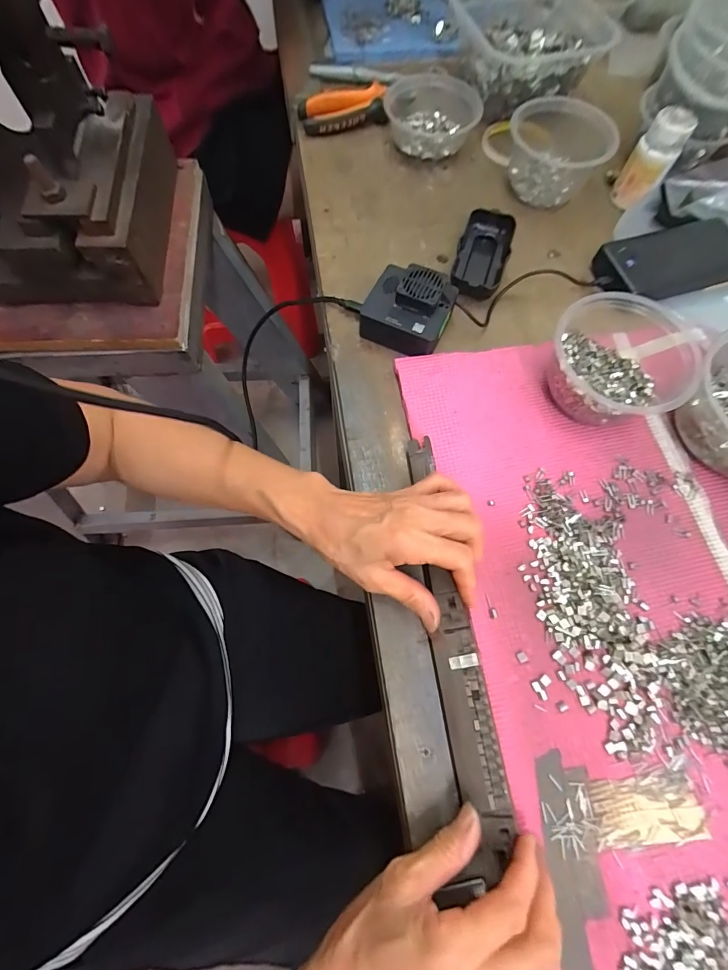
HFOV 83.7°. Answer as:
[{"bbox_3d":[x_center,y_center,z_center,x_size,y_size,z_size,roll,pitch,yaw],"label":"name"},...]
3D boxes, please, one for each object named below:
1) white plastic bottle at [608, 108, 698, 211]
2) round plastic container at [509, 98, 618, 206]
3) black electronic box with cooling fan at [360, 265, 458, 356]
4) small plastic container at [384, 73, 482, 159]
[{"bbox_3d":[0.316,-0.357,0.450,0.045,0.079,0.046,33,74,11],"label":"white plastic bottle"},{"bbox_3d":[0.222,-0.385,0.472,0.108,0.071,0.108,0,70,0],"label":"round plastic container"},{"bbox_3d":[0.042,-0.173,0.396,0.079,0.040,0.070,24,72,8],"label":"black electronic box with cooling fan"},{"bbox_3d":[0.085,-0.461,0.506,0.116,0.035,0.121,13,71,5],"label":"small plastic container"}]

